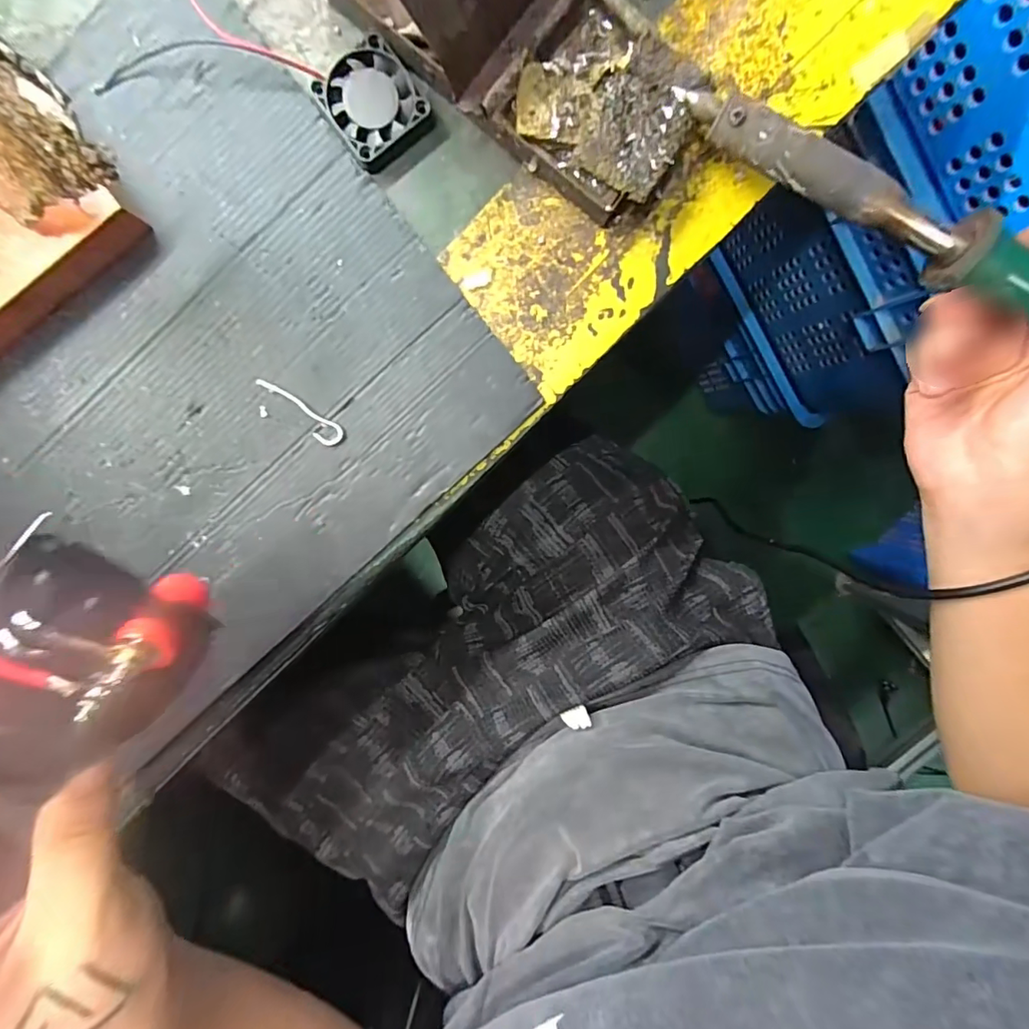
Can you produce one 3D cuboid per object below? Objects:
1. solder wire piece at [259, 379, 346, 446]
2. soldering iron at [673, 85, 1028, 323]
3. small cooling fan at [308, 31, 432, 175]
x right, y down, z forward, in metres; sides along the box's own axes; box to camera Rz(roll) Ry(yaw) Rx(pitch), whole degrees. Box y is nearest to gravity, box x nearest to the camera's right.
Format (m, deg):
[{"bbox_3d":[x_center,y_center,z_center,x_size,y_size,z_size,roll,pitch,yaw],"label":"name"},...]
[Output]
[{"bbox_3d":[-0.106,-0.049,0.253,0.047,0.004,0.012,34,95,-6],"label":"solder wire piece"},{"bbox_3d":[0.188,-0.119,0.229,0.255,0.029,0.025,27,96,-3],"label":"soldering iron"},{"bbox_3d":[-0.064,-0.187,0.237,0.041,0.011,0.042,-39,97,3],"label":"small cooling fan"}]

